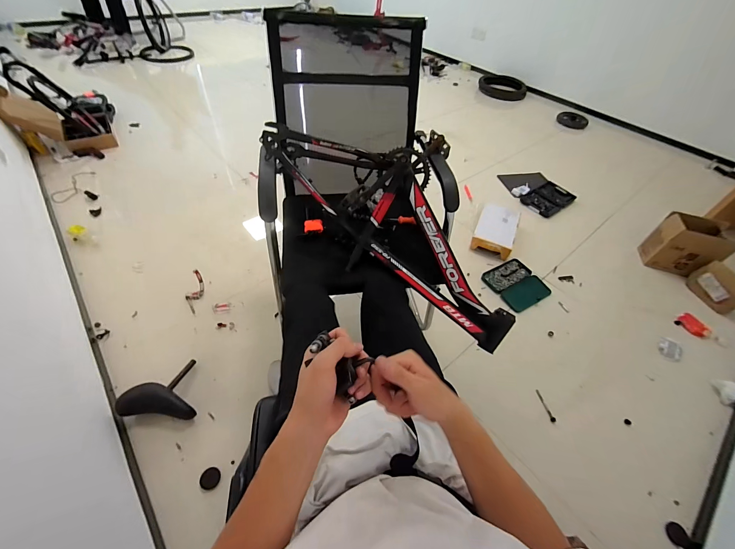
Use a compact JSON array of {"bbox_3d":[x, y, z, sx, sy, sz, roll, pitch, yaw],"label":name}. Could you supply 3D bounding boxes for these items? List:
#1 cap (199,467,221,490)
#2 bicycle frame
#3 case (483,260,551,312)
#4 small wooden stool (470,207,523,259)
[{"bbox_3d":[-0.456,0.593,0.904,0.060,0.014,0.055,3,49,-3],"label":"cap"},{"bbox_3d":[0.129,-0.174,0.927,0.459,0.279,0.837,-37,84,-28],"label":"bicycle frame"},{"bbox_3d":[0.711,0.044,1.490,0.270,0.029,0.247,-24,58,-21],"label":"case"},{"bbox_3d":[0.692,-0.242,1.667,0.204,0.075,0.319,23,51,14],"label":"small wooden stool"}]

